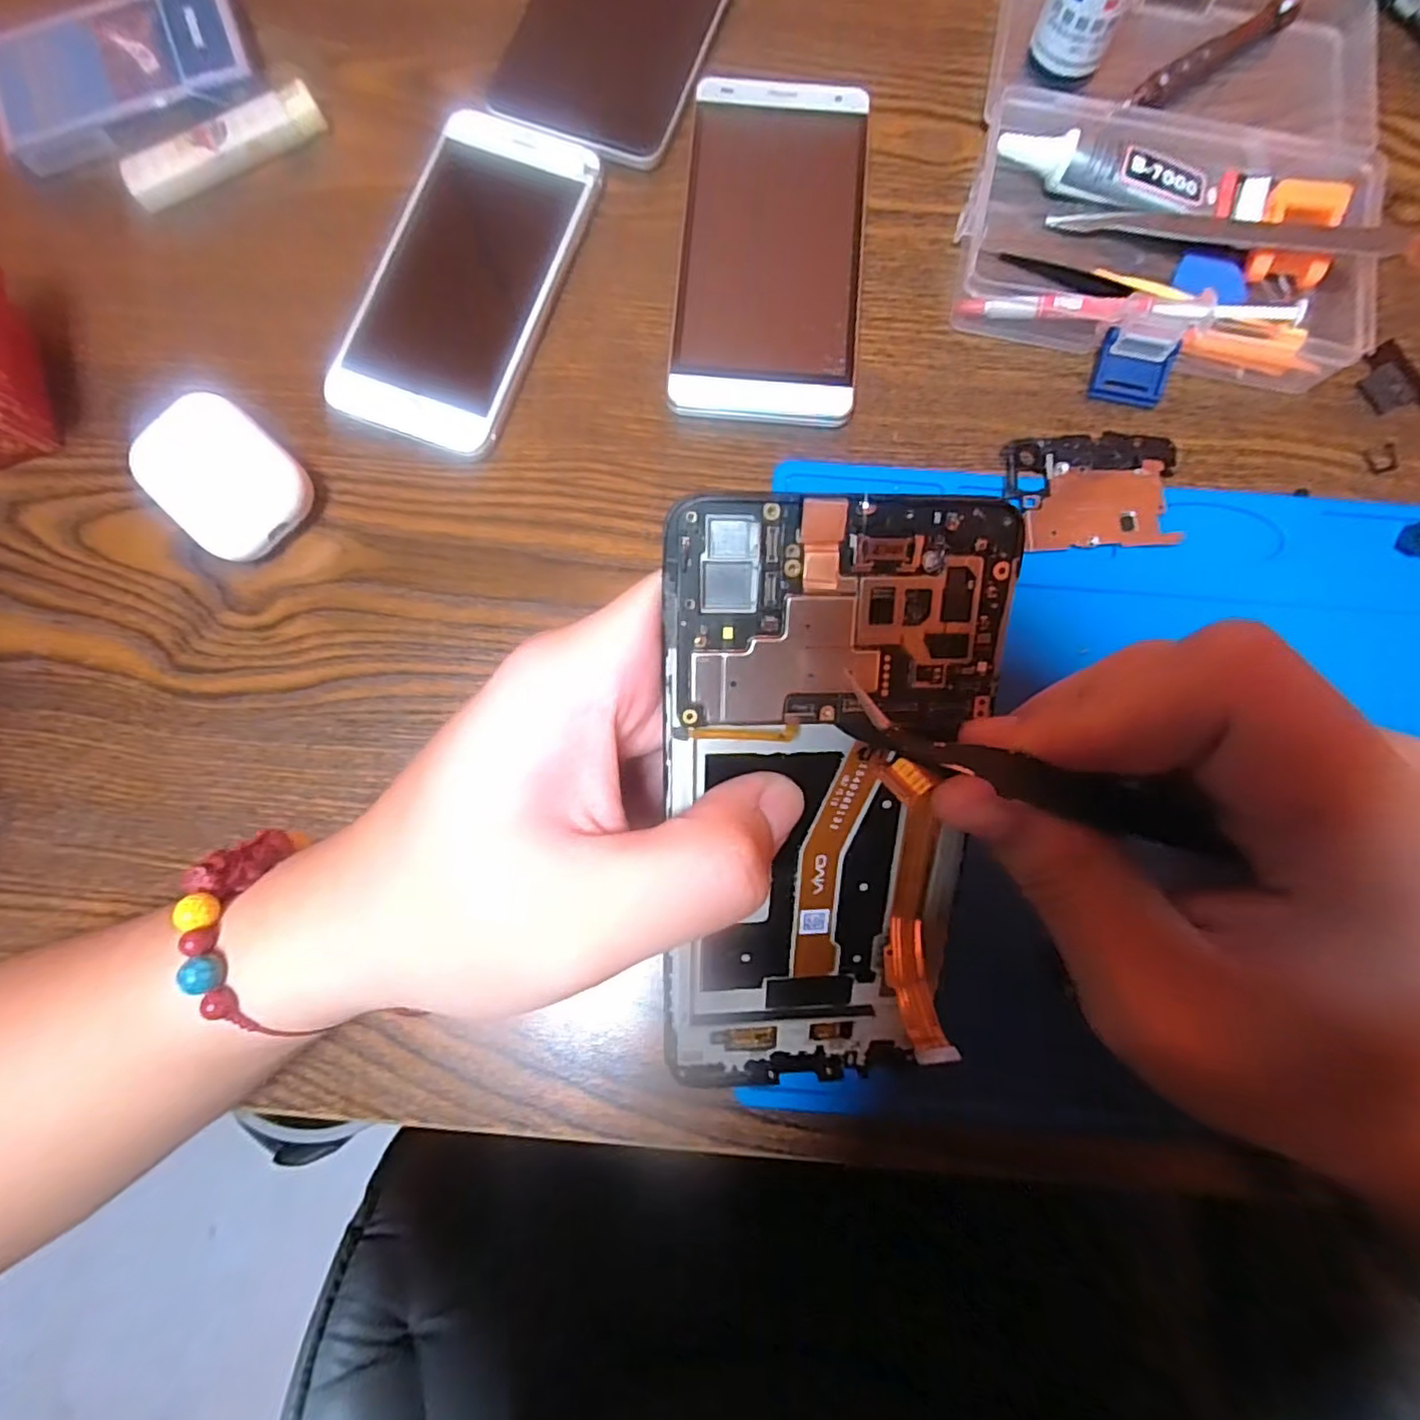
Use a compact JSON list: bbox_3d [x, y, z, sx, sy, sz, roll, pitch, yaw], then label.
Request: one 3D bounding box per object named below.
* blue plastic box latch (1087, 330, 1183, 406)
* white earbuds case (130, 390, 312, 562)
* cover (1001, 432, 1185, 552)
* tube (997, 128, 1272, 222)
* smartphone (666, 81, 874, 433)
[{"bbox_3d":[0.163,-0.130,0.252,0.028,0.004,0.023,11,115,2],"label":"blue plastic box latch"},{"bbox_3d":[-0.177,-0.083,0.241,0.056,0.021,0.043,44,85,5],"label":"white earbuds case"},{"bbox_3d":[0.145,-0.082,0.247,0.063,0.007,0.043,-5,83,-1],"label":"cover"},{"bbox_3d":[0.165,-0.207,0.257,0.102,0.017,0.024,10,83,1],"label":"tube"},{"bbox_3d":[0.024,-0.181,0.259,0.070,0.010,0.141,5,83,0],"label":"smartphone"}]

